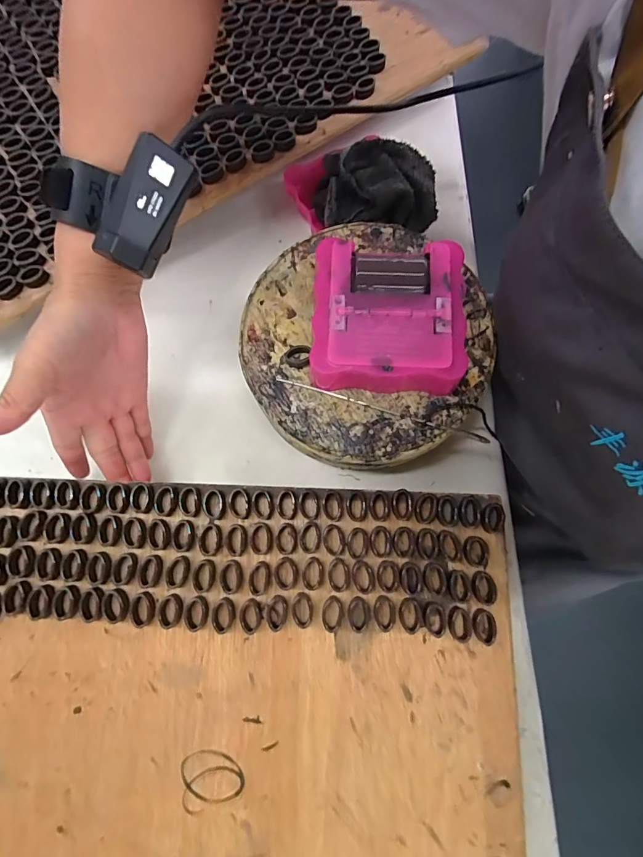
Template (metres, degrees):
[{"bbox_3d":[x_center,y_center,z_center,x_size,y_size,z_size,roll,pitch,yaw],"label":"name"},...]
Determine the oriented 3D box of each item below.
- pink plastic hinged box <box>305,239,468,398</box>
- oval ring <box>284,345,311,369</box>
[{"bbox_3d":[0.049,-0.082,0.300,0.108,0.039,0.108,3,77,-1],"label":"pink plastic hinged box"},{"bbox_3d":[-0.018,-0.055,0.310,0.021,0.007,0.016,-11,76,-3],"label":"oval ring"}]

